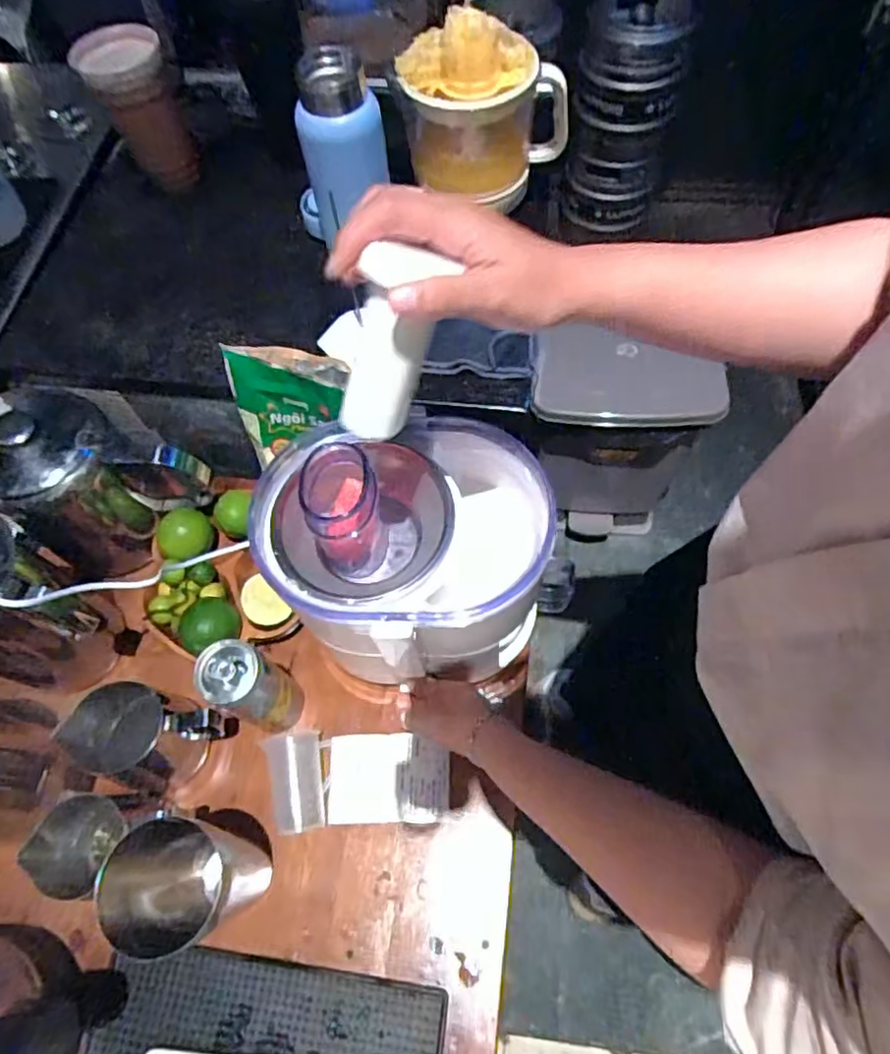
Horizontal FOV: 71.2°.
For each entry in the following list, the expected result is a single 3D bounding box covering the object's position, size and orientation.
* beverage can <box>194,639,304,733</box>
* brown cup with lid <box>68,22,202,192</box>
[{"bbox_3d":[-0.174,0.150,0.575,0.054,0.146,0.052,-1,63,2],"label":"beverage can"},{"bbox_3d":[-0.347,-0.480,0.714,0.091,0.145,0.083,-1,63,2],"label":"brown cup with lid"}]

